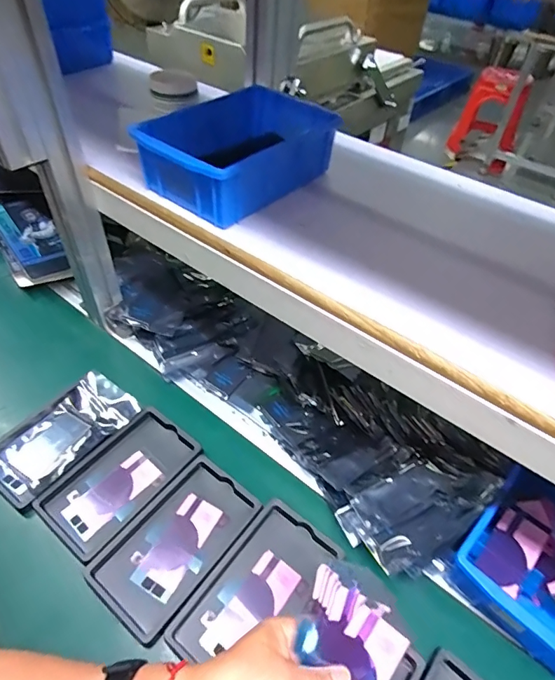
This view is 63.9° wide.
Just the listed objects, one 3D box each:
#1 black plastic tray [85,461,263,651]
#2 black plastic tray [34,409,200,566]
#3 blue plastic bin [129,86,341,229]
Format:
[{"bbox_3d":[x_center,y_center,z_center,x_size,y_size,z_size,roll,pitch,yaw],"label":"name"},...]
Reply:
[{"bbox_3d":[-0.099,0.200,0.446,0.095,0.017,0.157,32,51,23],"label":"black plastic tray"},{"bbox_3d":[-0.169,0.149,0.487,0.093,0.016,0.157,32,51,23],"label":"black plastic tray"},{"bbox_3d":[-0.044,-0.202,0.479,0.137,0.068,0.190,36,53,26],"label":"blue plastic bin"}]

